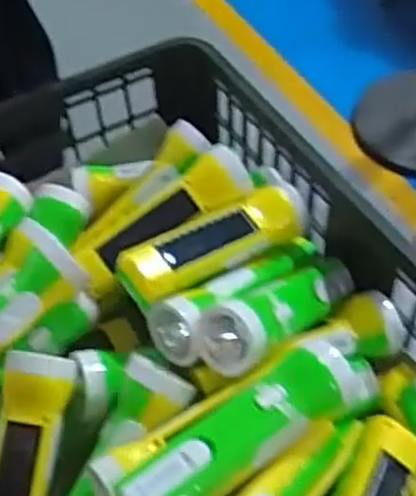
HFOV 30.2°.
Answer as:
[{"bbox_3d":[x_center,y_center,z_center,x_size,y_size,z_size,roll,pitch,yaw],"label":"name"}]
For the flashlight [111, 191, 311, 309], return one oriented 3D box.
[{"bbox_3d":[0.009,-0.002,0.633,0.173,0.038,0.044,-25,52,-31],"label":"flashlight"}]

